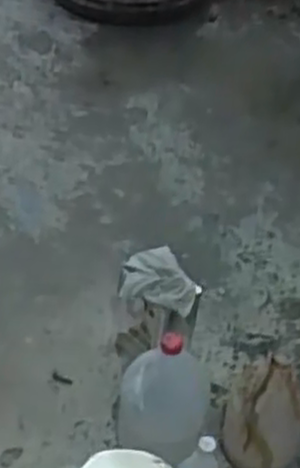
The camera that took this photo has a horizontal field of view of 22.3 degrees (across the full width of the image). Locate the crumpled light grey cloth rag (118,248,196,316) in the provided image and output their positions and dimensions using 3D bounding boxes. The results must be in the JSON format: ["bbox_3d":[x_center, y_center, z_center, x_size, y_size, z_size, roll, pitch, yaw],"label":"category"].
[{"bbox_3d":[0.021,0.093,1.615,0.155,0.078,0.128,9,42,6],"label":"crumpled light grey cloth rag"}]

